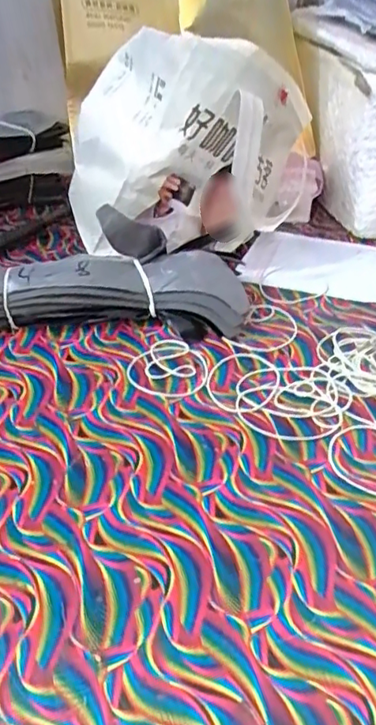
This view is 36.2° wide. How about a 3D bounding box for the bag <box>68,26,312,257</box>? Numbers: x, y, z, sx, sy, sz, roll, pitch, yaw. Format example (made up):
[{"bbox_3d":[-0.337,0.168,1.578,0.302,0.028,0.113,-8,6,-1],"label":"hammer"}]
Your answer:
[{"bbox_3d":[-0.004,-0.245,0.656,0.270,0.213,0.182,3,37,5],"label":"bag"}]

